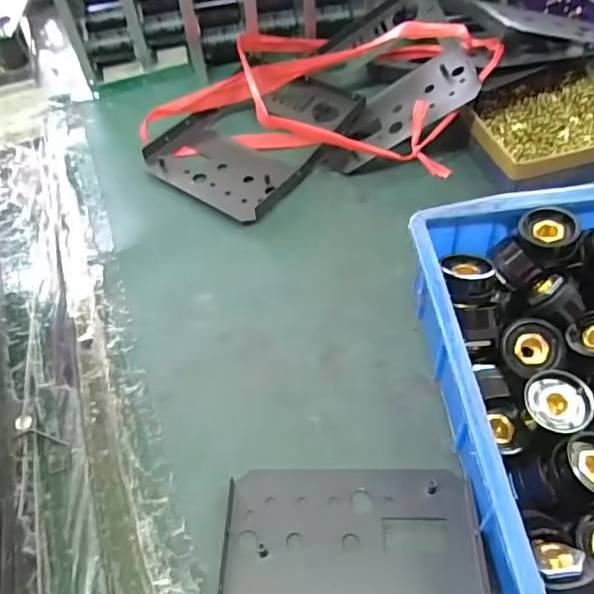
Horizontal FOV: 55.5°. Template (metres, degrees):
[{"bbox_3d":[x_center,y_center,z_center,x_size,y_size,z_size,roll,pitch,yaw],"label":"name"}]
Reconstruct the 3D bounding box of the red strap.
[{"bbox_3d":[0.025,-0.213,0.563,0.313,0.093,0.191,17,55,17],"label":"red strap"}]

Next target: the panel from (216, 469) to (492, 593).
[{"bbox_3d":[0.030,0.184,0.311,0.155,0.009,0.185,0,48,4],"label":"panel"}]

